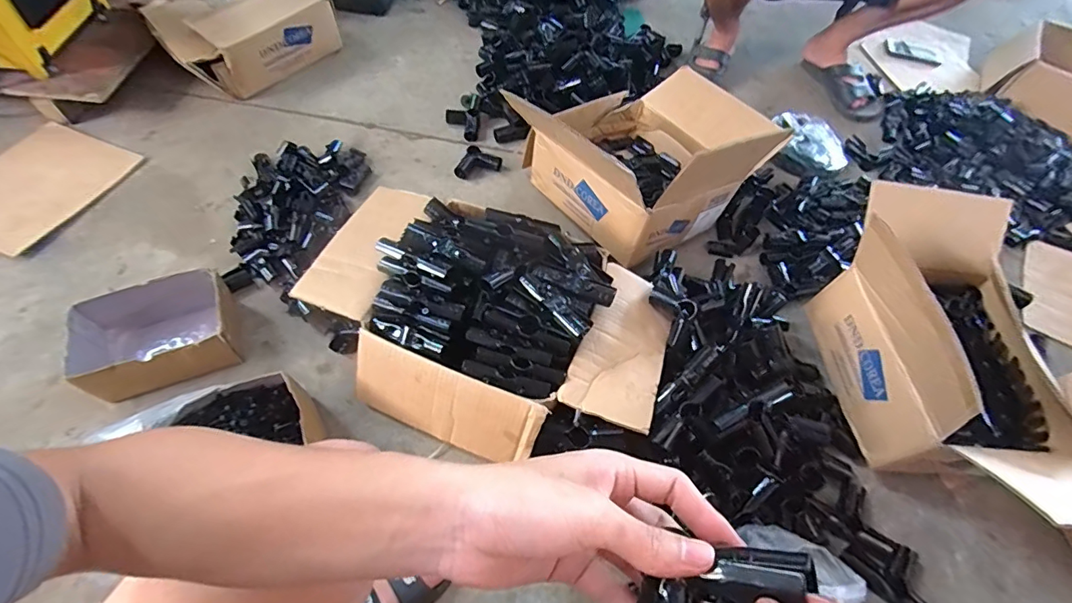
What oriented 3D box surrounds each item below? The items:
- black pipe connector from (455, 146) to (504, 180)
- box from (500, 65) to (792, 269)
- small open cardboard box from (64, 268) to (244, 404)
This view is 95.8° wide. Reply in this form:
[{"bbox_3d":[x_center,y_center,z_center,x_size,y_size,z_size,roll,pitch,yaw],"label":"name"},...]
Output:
[{"bbox_3d":[-0.128,-0.304,1.077,0.081,0.032,0.081,23,59,10],"label":"black pipe connector"},{"bbox_3d":[0.237,-0.310,0.978,0.467,0.243,0.357,-26,64,-19],"label":"box"},{"bbox_3d":[-0.599,0.054,0.773,0.208,0.091,0.148,-21,62,-17],"label":"small open cardboard box"}]

